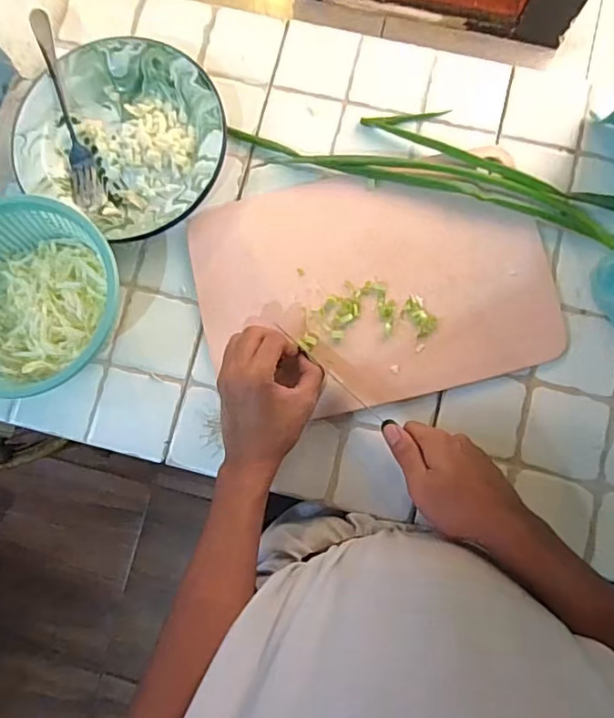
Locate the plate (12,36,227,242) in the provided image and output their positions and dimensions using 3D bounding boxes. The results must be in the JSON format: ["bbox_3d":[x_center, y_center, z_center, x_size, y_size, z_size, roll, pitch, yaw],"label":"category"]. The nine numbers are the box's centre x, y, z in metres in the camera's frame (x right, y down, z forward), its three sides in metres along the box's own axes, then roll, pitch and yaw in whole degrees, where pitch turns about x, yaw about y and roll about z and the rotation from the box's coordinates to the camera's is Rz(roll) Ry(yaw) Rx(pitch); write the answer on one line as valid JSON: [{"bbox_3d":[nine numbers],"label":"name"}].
[{"bbox_3d":[-0.186,-0.229,0.554,0.210,0.026,0.191,0,83,1],"label":"plate"}]

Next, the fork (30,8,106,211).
[{"bbox_3d":[-0.254,-0.255,0.557,0.028,0.038,0.203,-17,83,-1],"label":"fork"}]

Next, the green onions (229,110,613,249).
[{"bbox_3d":[0.135,-0.212,0.555,0.412,0.013,0.092,17,84,3],"label":"green onions"}]

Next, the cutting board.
[{"bbox_3d":[0.068,-0.076,0.542,0.346,0.009,0.234,-12,83,0],"label":"cutting board"}]

